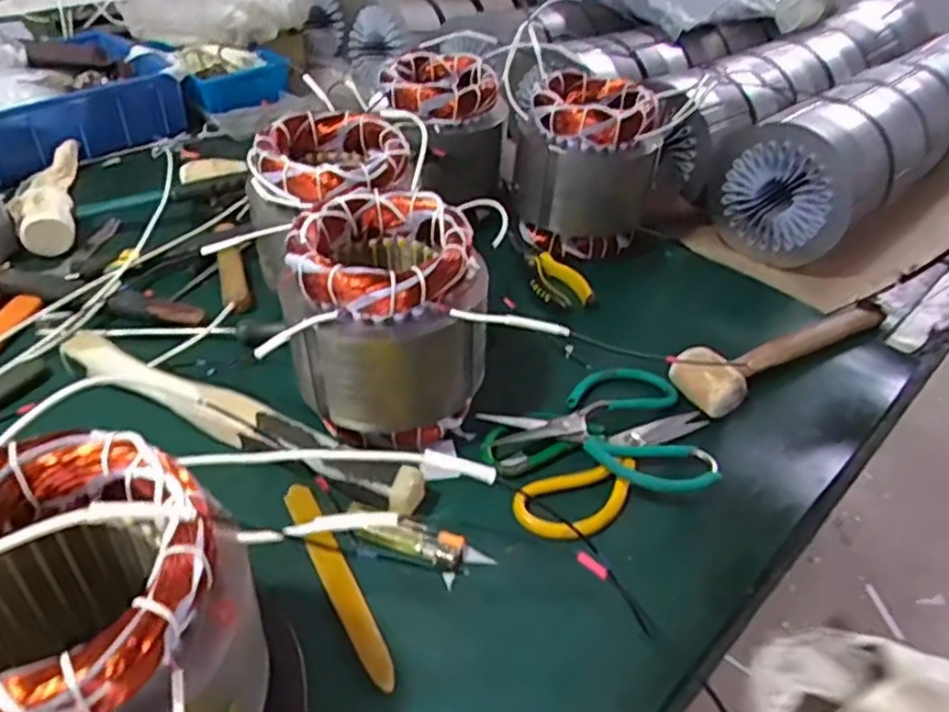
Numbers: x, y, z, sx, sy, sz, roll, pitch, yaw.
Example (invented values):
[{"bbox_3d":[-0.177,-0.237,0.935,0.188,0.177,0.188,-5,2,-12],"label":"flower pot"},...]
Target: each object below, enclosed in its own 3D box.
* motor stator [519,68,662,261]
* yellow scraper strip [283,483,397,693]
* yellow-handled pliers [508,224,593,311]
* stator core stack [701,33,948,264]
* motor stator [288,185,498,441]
[{"bbox_3d":[0.131,-0.219,0.810,0.159,0.168,0.144,13,43,7],"label":"motor stator"},{"bbox_3d":[-0.091,0.147,0.467,0.021,0.005,0.162,-18,48,-24],"label":"yellow scraper strip"},{"bbox_3d":[0.073,-0.100,0.777,0.054,0.024,0.154,-13,46,-20],"label":"yellow-handled pliers"},{"bbox_3d":[0.504,-0.282,0.930,0.435,0.159,0.171,-28,53,-34],"label":"stator core stack"},{"bbox_3d":[-0.065,-0.029,0.553,0.144,0.155,0.141,-3,43,-10],"label":"motor stator"}]

